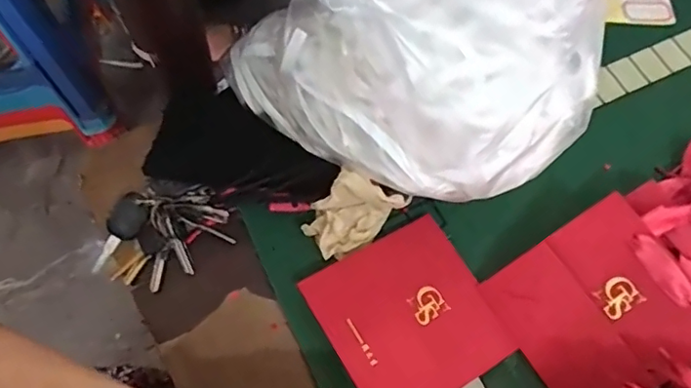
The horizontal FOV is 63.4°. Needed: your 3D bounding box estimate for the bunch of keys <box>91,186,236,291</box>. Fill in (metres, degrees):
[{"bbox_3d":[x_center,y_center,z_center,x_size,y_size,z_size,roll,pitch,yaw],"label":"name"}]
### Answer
[{"bbox_3d":[-0.165,0.037,0.500,0.118,0.032,0.082,-23,69,-13],"label":"bunch of keys"}]

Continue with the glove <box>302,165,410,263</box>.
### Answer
[{"bbox_3d":[0.005,0.017,0.485,0.079,0.066,0.052,-32,71,-16],"label":"glove"}]

